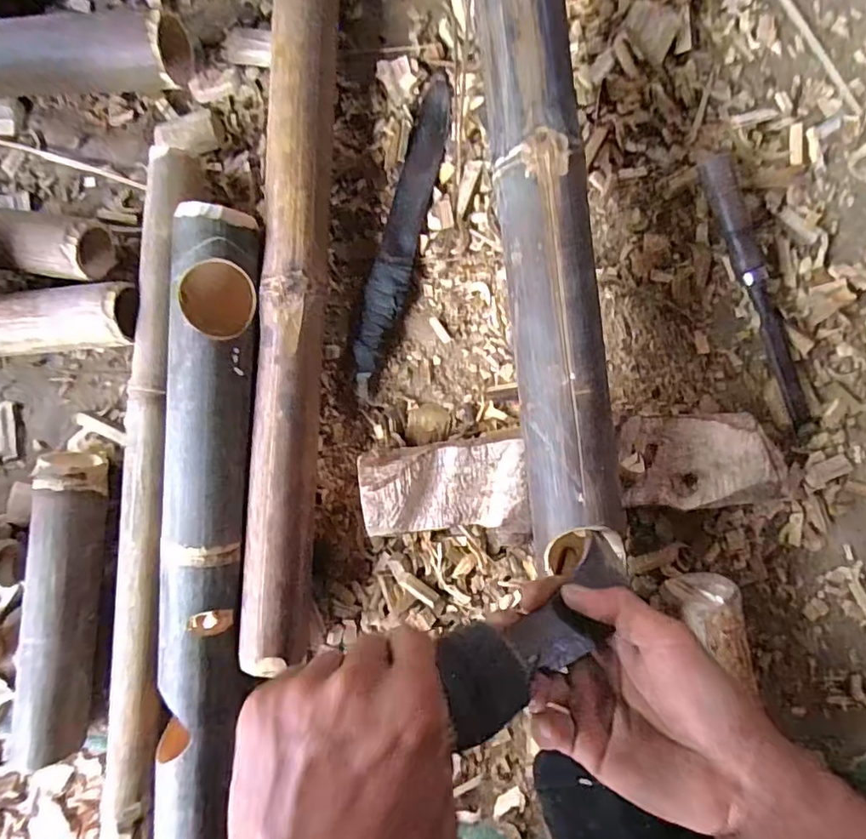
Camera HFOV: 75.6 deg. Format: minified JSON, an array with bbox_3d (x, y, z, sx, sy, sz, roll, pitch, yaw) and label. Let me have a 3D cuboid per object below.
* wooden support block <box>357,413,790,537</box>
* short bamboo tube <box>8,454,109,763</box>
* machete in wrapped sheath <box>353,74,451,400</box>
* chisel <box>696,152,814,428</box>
[{"bbox_3d":[0.106,0.045,0.466,0.322,0.061,0.080,-9,90,4],"label":"wooden support block"},{"bbox_3d":[-0.338,0.172,0.507,0.064,0.057,0.275,9,92,4],"label":"short bamboo tube"},{"bbox_3d":[-0.029,-0.161,0.494,0.034,0.015,0.280,15,92,4],"label":"machete in wrapped sheath"},{"bbox_3d":[0.276,-0.105,0.464,0.024,0.033,0.232,-23,89,4],"label":"chisel"}]

